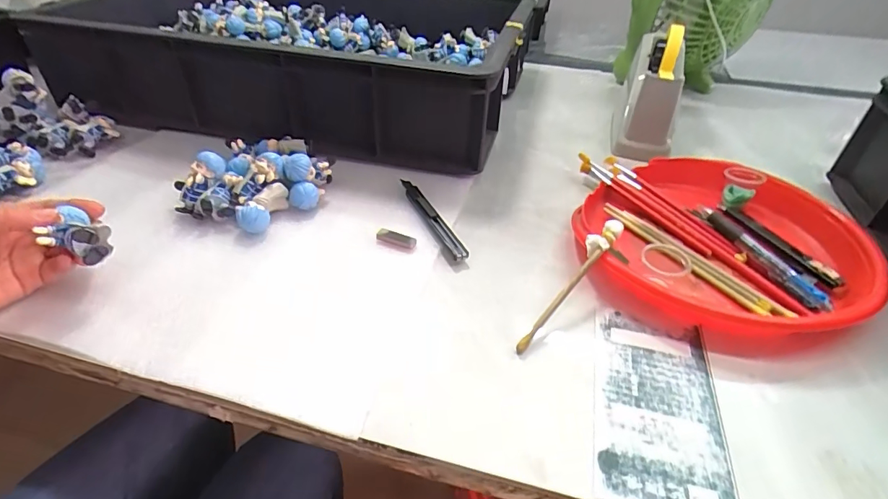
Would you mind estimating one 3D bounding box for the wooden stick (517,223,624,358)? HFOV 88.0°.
[{"bbox_3d":[0.097,0.026,0.362,0.018,0.013,0.136,31,66,32],"label":"wooden stick"}]

